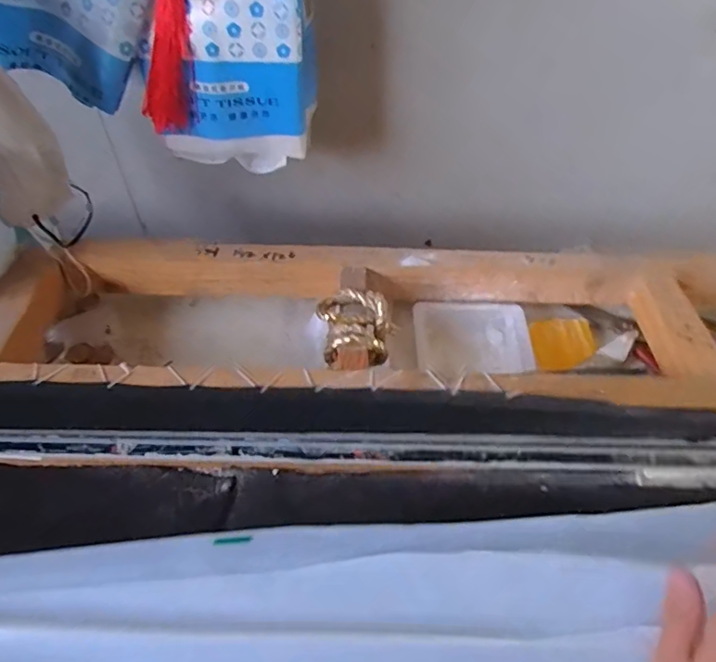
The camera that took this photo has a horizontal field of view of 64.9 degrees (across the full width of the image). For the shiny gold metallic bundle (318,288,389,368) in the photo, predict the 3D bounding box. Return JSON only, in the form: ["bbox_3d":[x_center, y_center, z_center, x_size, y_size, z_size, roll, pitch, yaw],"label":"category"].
[{"bbox_3d":[-0.003,-0.005,0.450,0.055,0.033,0.056,4,55,0],"label":"shiny gold metallic bundle"}]

